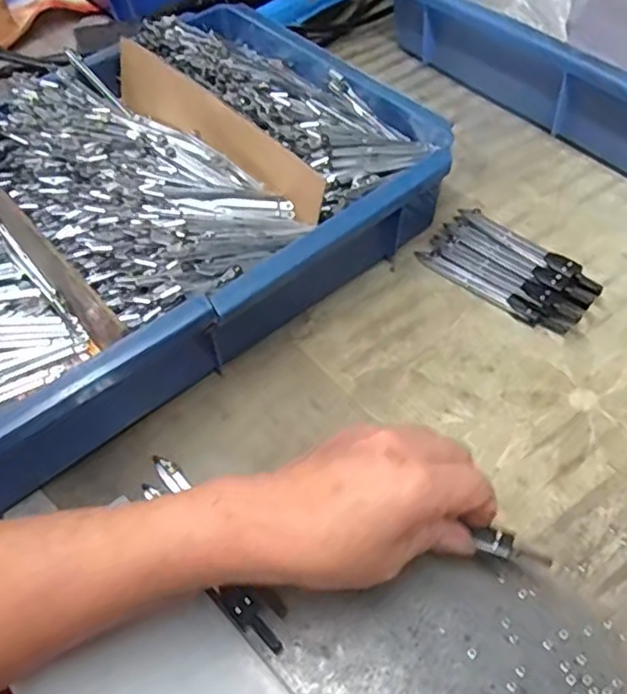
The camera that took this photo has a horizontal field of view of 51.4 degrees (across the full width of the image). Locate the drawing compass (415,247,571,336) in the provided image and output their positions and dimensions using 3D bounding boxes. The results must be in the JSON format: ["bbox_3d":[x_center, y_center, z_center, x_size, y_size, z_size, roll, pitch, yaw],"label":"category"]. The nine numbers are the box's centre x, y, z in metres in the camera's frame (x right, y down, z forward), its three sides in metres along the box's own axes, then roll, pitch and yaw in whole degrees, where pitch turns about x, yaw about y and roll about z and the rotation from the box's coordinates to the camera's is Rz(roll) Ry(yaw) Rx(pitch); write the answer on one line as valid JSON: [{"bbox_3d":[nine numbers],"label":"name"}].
[{"bbox_3d":[0.118,-0.040,0.440,0.115,0.012,0.011,37,64,28],"label":"drawing compass"}]

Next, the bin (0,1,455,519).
[{"bbox_3d":[-0.147,-0.083,0.442,0.444,0.085,0.282,-35,58,-19],"label":"bin"}]

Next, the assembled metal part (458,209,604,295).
[{"bbox_3d":[0.146,-0.067,0.451,0.016,0.019,0.113,-37,59,-21],"label":"assembled metal part"}]

